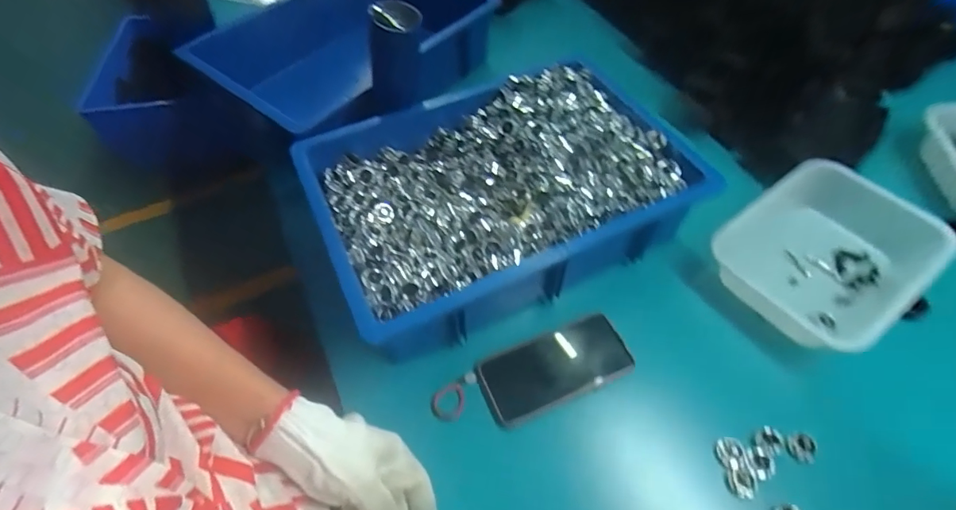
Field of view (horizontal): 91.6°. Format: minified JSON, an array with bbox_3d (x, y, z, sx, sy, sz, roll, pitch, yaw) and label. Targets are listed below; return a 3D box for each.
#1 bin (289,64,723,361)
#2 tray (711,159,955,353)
[{"bbox_3d":[0.028,-0.081,0.627,0.436,0.123,0.319,-25,56,-14],"label":"bin"},{"bbox_3d":[0.441,0.004,0.603,0.261,0.084,0.205,-39,61,-22],"label":"tray"}]

